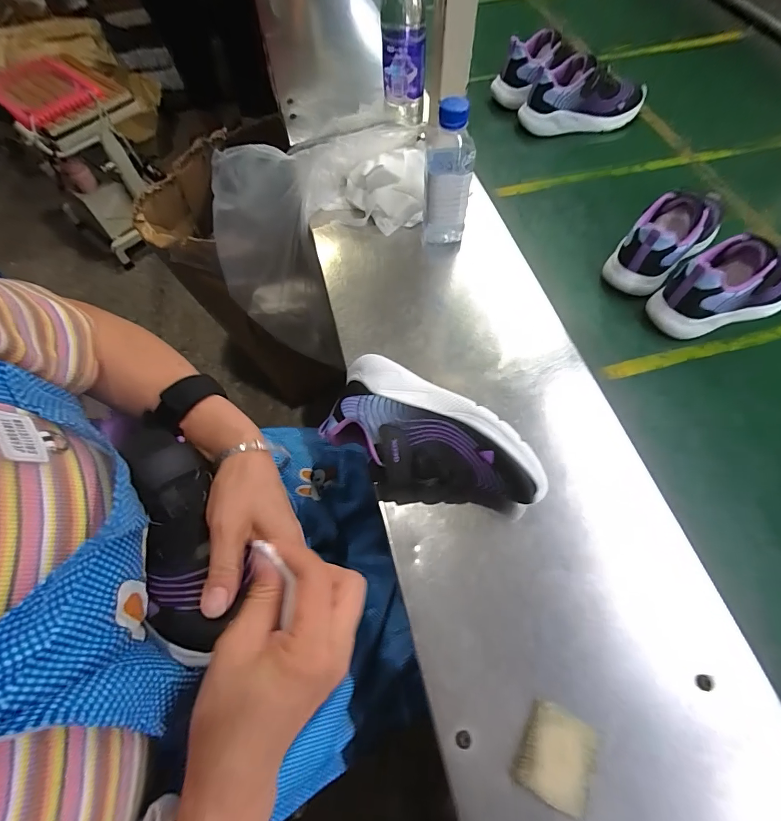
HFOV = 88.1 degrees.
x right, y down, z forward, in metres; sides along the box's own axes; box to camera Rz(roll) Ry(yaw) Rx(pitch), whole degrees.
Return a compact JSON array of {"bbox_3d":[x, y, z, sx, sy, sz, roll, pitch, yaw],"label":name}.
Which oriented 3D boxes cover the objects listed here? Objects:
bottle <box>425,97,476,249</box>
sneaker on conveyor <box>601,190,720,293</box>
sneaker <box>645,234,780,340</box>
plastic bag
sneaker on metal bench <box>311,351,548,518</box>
[{"bbox_3d":[0.072,-0.292,0.510,0.057,0.173,0.059,2,63,3],"label":"bottle"},{"bbox_3d":[0.381,-0.245,0.535,0.189,0.086,0.075,-39,68,-17],"label":"sneaker on conveyor"},{"bbox_3d":[0.418,-0.158,0.482,0.177,0.091,0.071,-17,64,-9],"label":"sneaker"},{"bbox_3d":[-0.139,-0.274,0.743,0.370,0.386,0.181,2,63,2],"label":"plastic bag"},{"bbox_3d":[0.032,0.036,0.375,0.200,0.089,0.089,33,67,15],"label":"sneaker on metal bench"}]

